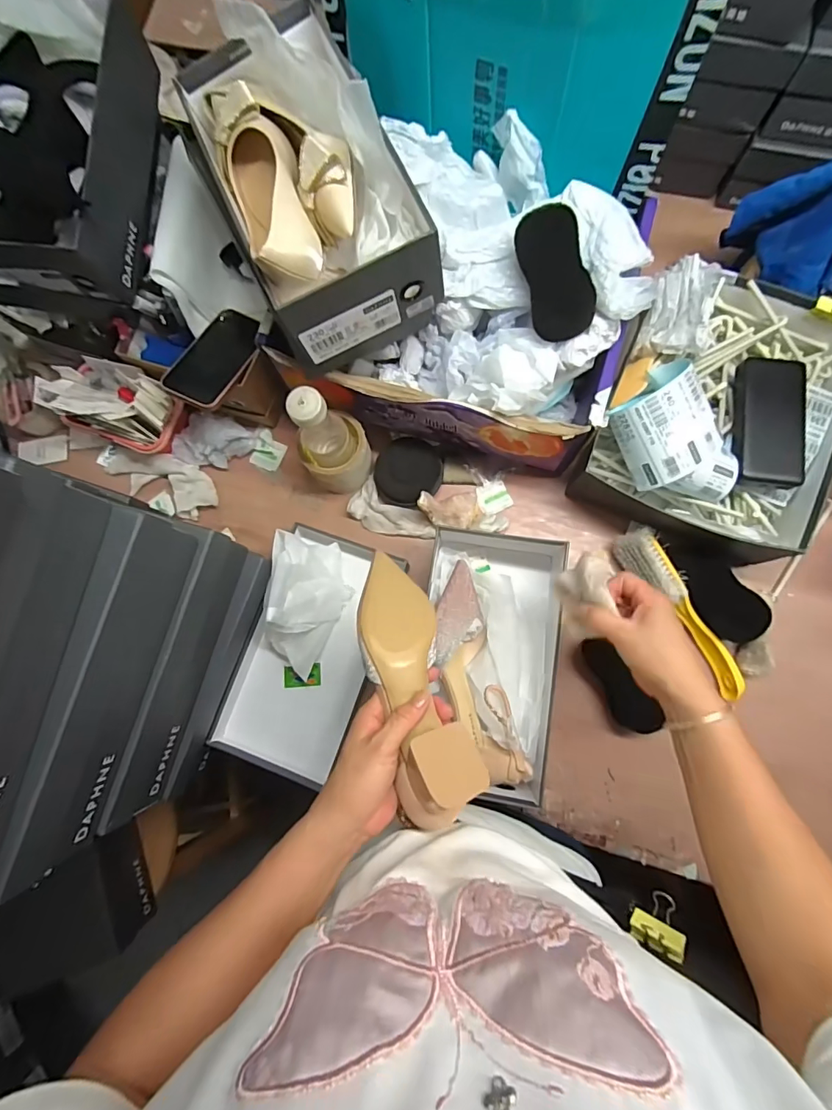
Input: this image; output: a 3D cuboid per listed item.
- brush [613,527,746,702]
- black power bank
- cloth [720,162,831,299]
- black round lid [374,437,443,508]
[{"bbox_3d":[0.328,0.071,0.572,0.044,0.035,0.230,-31,80,-1],"label":"brush"},{"bbox_3d":[0.424,-0.161,0.557,0.072,0.025,0.159,9,82,6],"label":"black power bank"},{"bbox_3d":[0.451,-0.383,0.541,0.146,0.126,0.075,41,86,9],"label":"cloth"},{"bbox_3d":[-0.010,-0.111,0.630,0.088,0.015,0.091,-1,81,4],"label":"black round lid"}]

